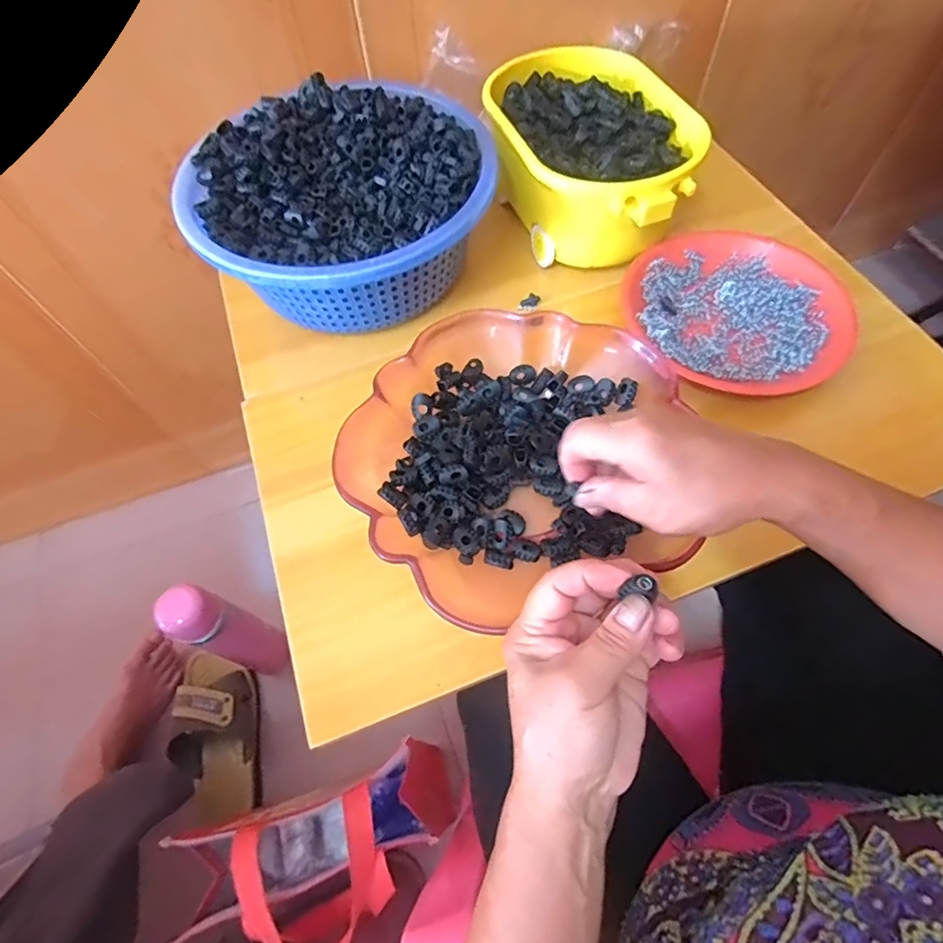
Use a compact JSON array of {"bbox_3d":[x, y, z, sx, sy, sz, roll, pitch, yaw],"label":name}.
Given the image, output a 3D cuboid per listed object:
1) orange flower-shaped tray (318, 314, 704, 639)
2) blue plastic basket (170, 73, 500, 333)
[{"bbox_3d":[0.040,-0.019,0.397,0.260,0.063,0.227,-20,63,-7],"label":"orange flower-shaped tray"},{"bbox_3d":[-0.115,-0.242,0.504,0.250,0.119,0.267,-1,62,3],"label":"blue plastic basket"}]

